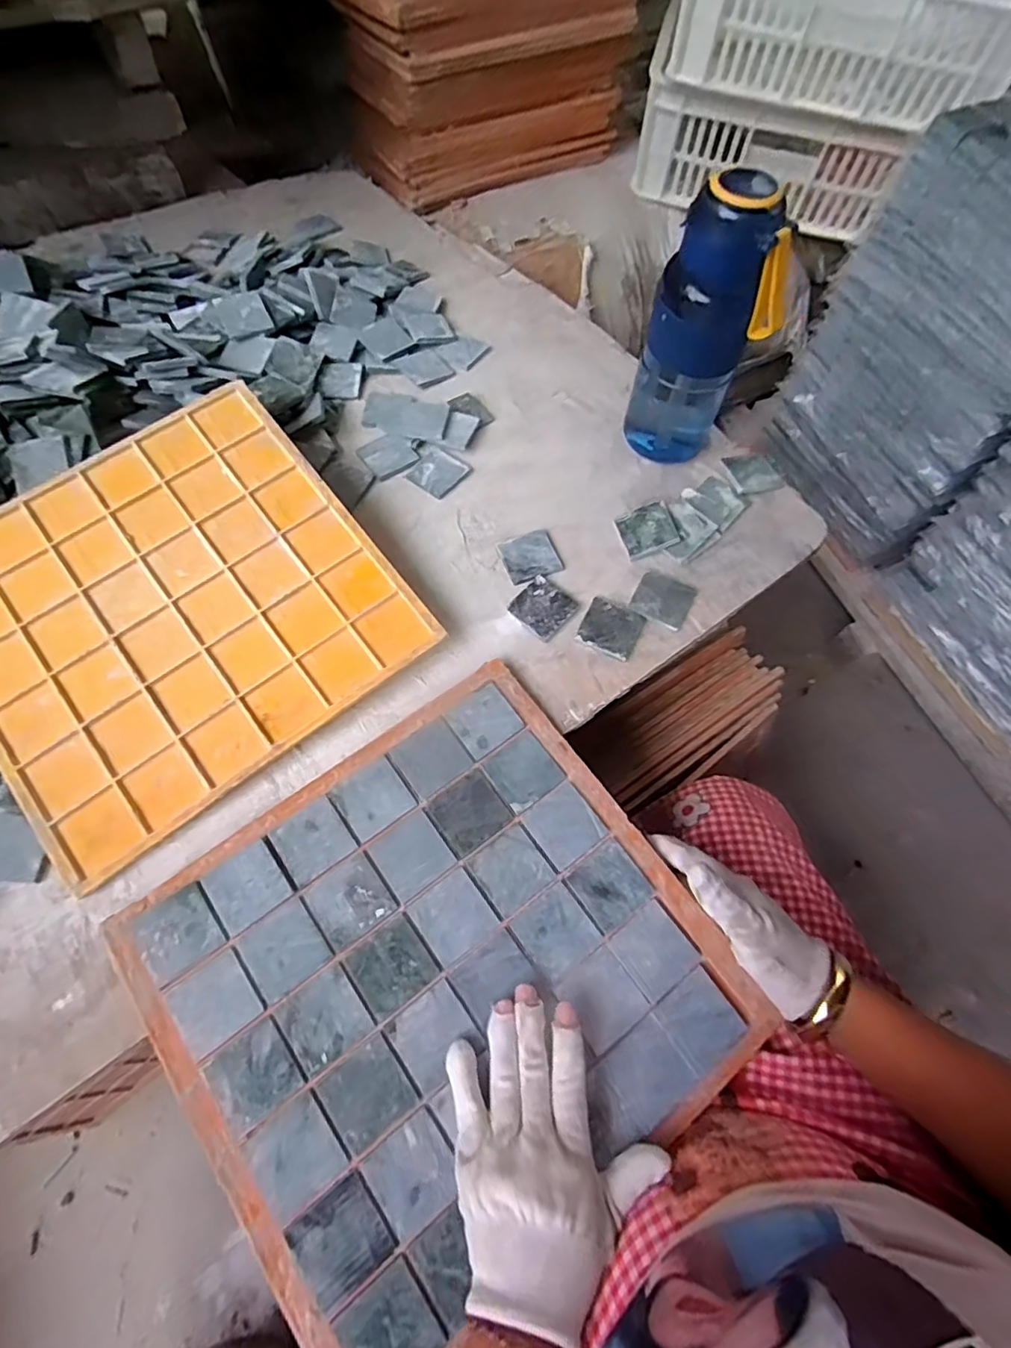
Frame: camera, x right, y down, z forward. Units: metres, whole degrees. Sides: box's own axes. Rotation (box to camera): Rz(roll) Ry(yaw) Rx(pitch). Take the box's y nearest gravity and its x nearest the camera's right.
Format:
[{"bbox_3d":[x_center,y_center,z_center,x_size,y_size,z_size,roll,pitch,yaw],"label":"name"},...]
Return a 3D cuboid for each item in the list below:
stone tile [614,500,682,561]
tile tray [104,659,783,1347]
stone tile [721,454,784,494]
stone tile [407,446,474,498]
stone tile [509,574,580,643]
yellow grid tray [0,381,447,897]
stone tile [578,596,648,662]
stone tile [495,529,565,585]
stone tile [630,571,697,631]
[{"bbox_3d":[0.131,-0.134,0.539,0.048,0.004,0.048,-23,69,20],"label":"stone tile"},{"bbox_3d":[-0.042,0.203,0.397,0.335,0.029,0.322,-34,69,-16],"label":"tile tray"},{"bbox_3d":[0.245,-0.200,0.575,0.054,0.010,0.040,-6,64,-4],"label":"stone tile"},{"bbox_3d":[-0.066,-0.201,0.579,0.050,0.009,0.048,35,69,15],"label":"stone tile"},{"bbox_3d":[0.033,-0.059,0.511,0.047,0.004,0.050,37,69,16],"label":"stone tile"},{"bbox_3d":[-0.273,-0.057,0.478,0.323,0.009,0.311,-37,81,-14],"label":"yellow grid tray"},{"bbox_3d":[0.092,-0.040,0.506,0.049,0.004,0.047,27,67,12],"label":"stone tile"},{"bbox_3d":[0.023,-0.108,0.534,0.050,0.005,0.048,-17,66,-9],"label":"stone tile"},{"bbox_3d":[0.141,-0.067,0.519,0.048,0.005,0.051,24,66,10],"label":"stone tile"}]

